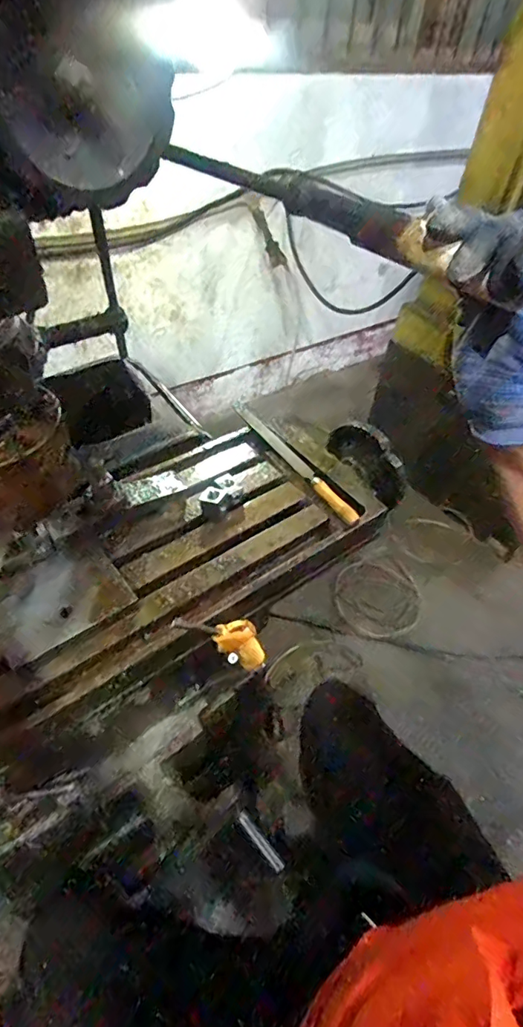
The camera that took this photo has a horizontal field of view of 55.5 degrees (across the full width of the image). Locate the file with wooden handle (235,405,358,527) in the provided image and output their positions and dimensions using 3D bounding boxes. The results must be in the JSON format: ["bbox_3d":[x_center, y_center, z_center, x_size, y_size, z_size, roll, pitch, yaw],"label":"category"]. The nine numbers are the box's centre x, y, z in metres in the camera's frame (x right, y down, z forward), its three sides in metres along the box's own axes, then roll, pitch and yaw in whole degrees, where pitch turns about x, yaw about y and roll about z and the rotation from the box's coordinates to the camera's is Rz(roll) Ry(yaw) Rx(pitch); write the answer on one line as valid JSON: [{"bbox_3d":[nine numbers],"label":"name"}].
[{"bbox_3d":[0.045,-0.076,0.684,0.024,0.022,0.267,-24,54,-24],"label":"file with wooden handle"}]

